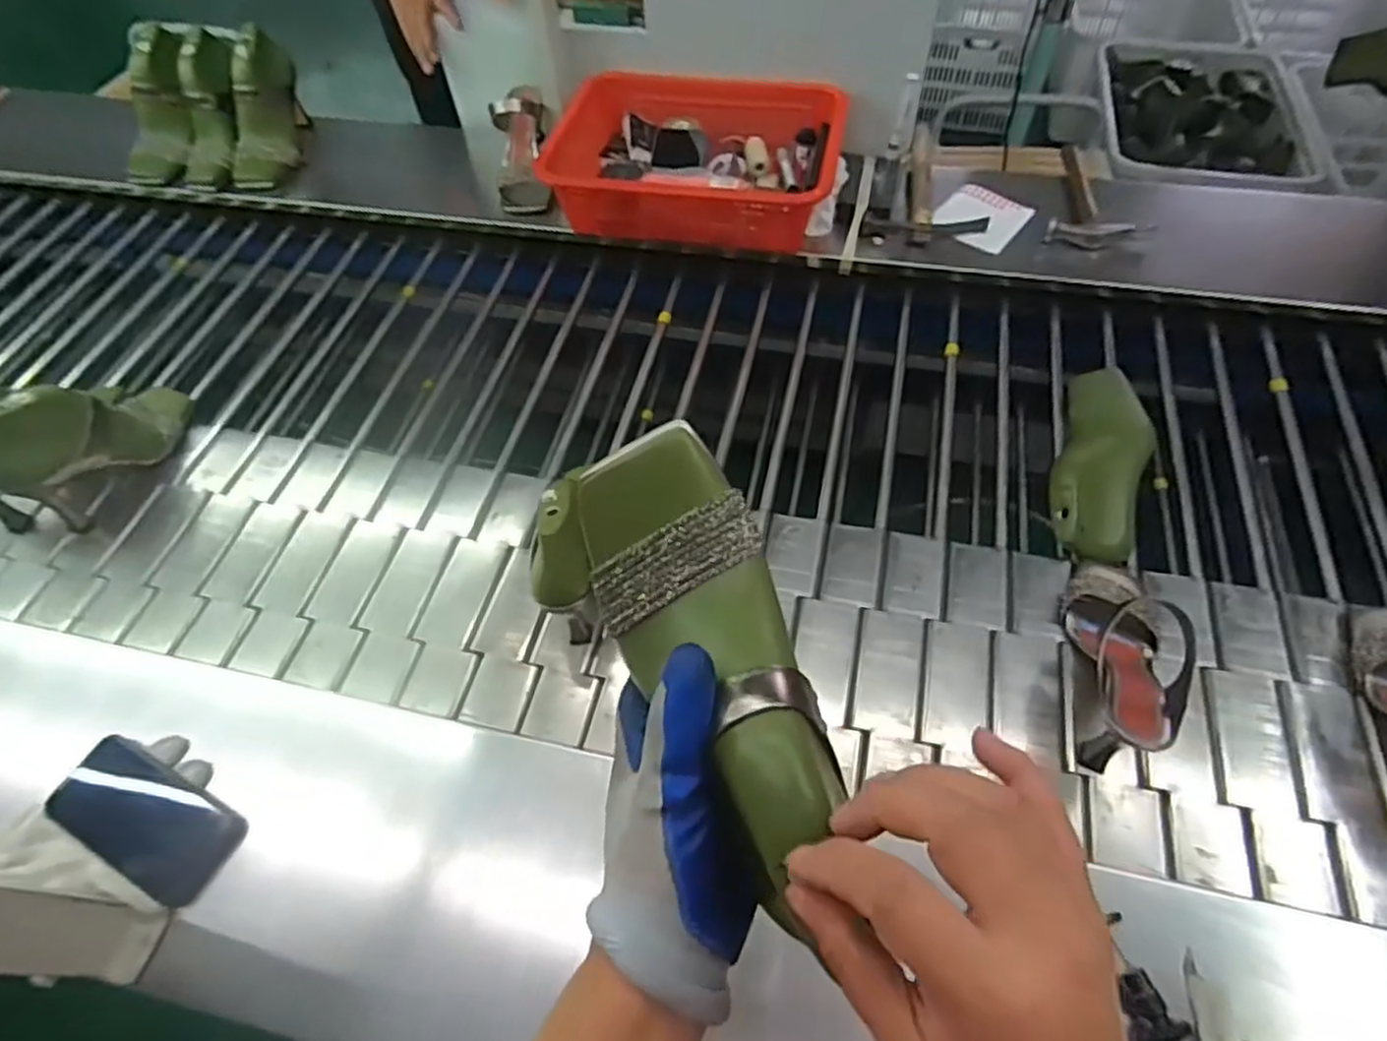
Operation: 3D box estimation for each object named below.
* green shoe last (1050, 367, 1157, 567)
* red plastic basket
[{"bbox_3d":[0.440,-0.065,0.793,0.090,0.076,0.239,16,60,14],"label":"green shoe last"},{"bbox_3d":[0.010,-0.522,1.039,0.391,0.103,0.293,8,58,9],"label":"red plastic basket"}]

